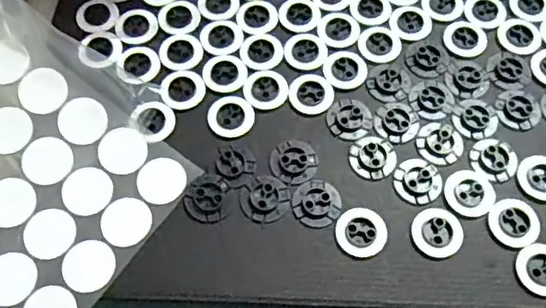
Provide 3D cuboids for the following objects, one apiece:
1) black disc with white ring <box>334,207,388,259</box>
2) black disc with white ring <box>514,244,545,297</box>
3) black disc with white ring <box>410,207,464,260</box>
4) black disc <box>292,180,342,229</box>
[{"bbox_3d":[0.050,0.044,0.316,0.029,0.004,0.028,0,64,0],"label":"black disc with white ring"},{"bbox_3d":[0.149,0.063,0.308,0.028,0.004,0.028,0,64,0],"label":"black disc with white ring"},{"bbox_3d":[0.093,0.044,0.317,0.029,0.004,0.028,0,64,0],"label":"black disc with white ring"},{"bbox_3d":[0.025,0.028,0.323,0.028,0.004,0.028,0,64,0],"label":"black disc"}]

